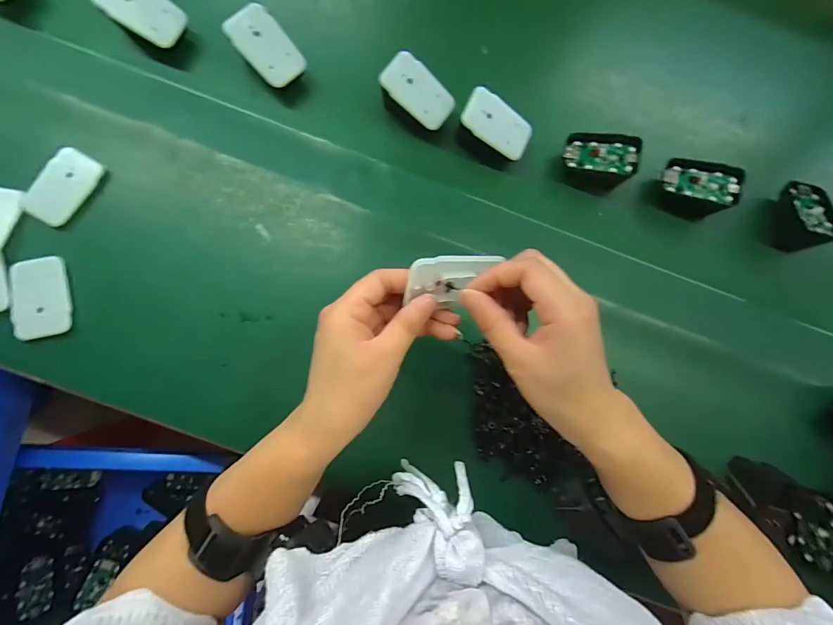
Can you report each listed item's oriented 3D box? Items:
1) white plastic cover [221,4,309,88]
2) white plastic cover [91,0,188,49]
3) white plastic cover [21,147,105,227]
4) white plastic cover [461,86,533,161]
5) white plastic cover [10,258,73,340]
[{"bbox_3d":[-0.140,-0.249,0.370,0.043,0.005,0.067,-44,112,0],"label":"white plastic cover"},{"bbox_3d":[-0.253,-0.278,0.362,0.067,0.009,0.044,32,86,-17],"label":"white plastic cover"},{"bbox_3d":[-0.321,-0.114,0.359,0.040,0.009,0.069,31,80,1],"label":"white plastic cover"},{"bbox_3d":[0.077,-0.178,0.377,0.069,0.008,0.044,30,85,-19],"label":"white plastic cover"},{"bbox_3d":[-0.330,-0.013,0.347,0.045,0.005,0.069,-11,82,-6],"label":"white plastic cover"}]

